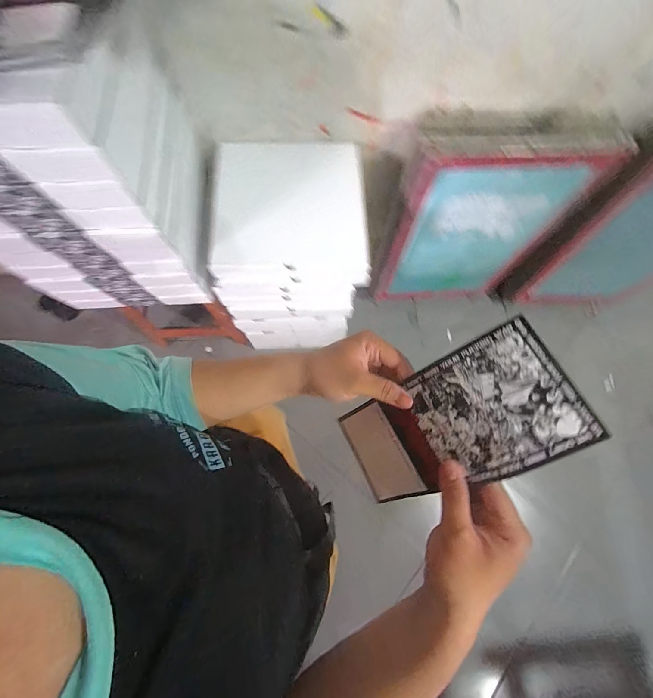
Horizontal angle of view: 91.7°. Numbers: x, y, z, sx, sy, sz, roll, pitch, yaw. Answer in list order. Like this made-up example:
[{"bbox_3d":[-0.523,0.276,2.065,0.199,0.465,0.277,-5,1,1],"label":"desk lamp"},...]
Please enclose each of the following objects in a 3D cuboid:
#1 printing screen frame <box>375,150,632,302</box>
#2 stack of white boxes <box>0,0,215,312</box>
[{"bbox_3d":[0.446,-0.339,1.029,0.481,0.652,0.044,-3,70,-5],"label":"printing screen frame"},{"bbox_3d":[-0.472,-0.347,0.618,0.361,0.493,0.329,-5,75,-4],"label":"stack of white boxes"}]

